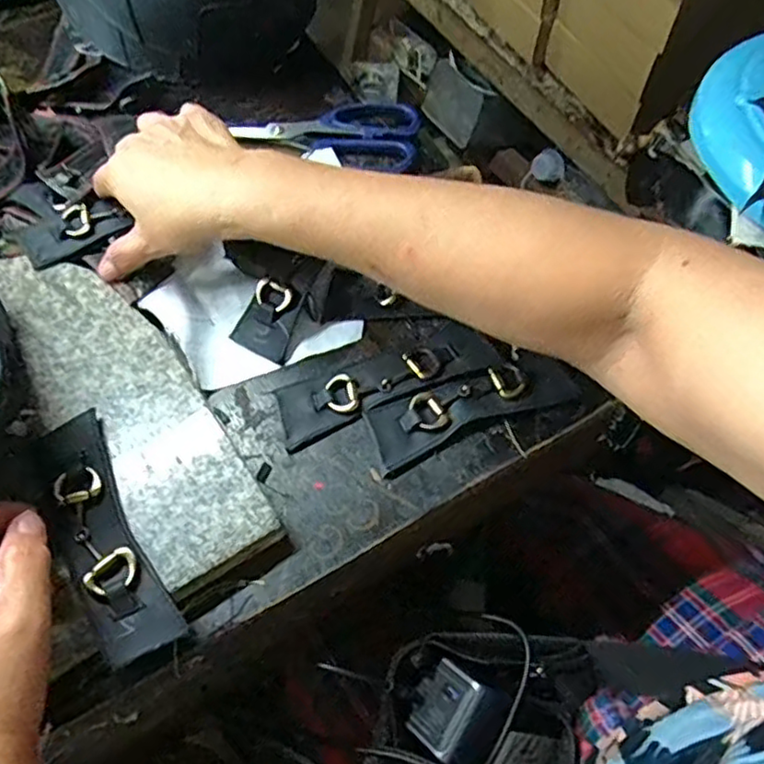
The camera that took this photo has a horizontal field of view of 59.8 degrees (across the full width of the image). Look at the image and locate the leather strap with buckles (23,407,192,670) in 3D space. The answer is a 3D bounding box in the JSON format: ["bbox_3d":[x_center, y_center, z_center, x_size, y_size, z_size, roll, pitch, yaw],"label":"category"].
[{"bbox_3d":[-0.145,0.077,0.340,0.041,0.010,0.131,-28,67,-16],"label":"leather strap with buckles"}]

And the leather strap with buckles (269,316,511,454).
[{"bbox_3d":[0.002,-0.002,0.408,0.136,0.010,0.039,-21,61,-12],"label":"leather strap with buckles"}]

